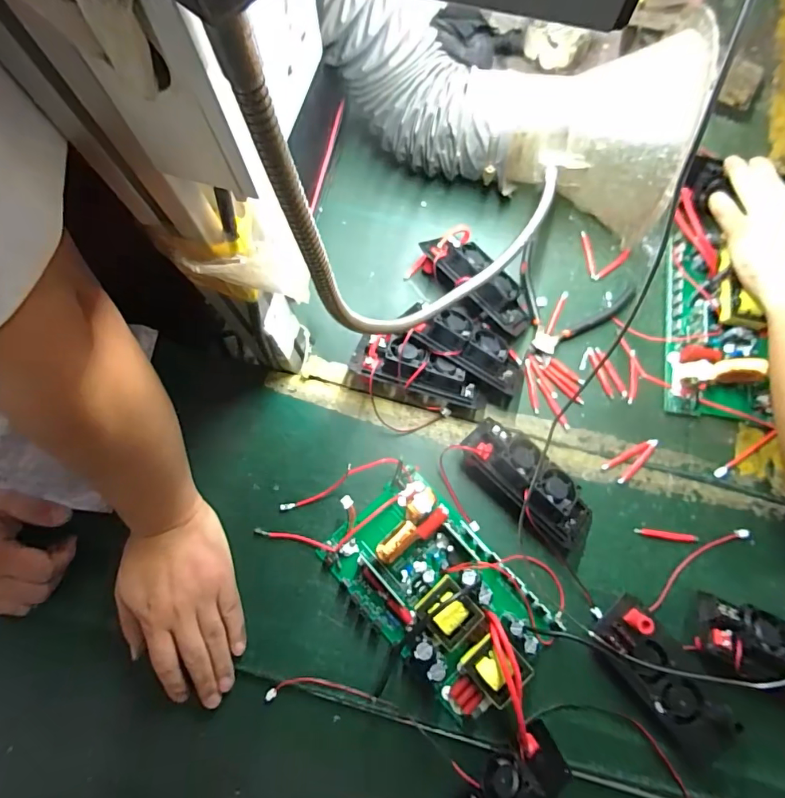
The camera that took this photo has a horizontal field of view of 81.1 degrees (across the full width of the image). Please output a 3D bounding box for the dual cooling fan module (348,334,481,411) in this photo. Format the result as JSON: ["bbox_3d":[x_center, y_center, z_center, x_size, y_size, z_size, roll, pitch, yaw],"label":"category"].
[{"bbox_3d":[0.026,-0.027,0.476,0.137,0.043,0.056,19,79,3],"label":"dual cooling fan module"}]

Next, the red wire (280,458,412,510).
[{"bbox_3d":[-0.049,0.083,0.455,0.134,0.039,0.026,-13,79,-2],"label":"red wire"}]

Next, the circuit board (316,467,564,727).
[{"bbox_3d":[0.040,0.181,0.432,0.132,0.044,0.217,-42,82,-8],"label":"circuit board"}]

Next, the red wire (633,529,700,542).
[{"bbox_3d":[0.279,0.138,0.463,0.064,0.009,0.008,10,79,2],"label":"red wire"}]

